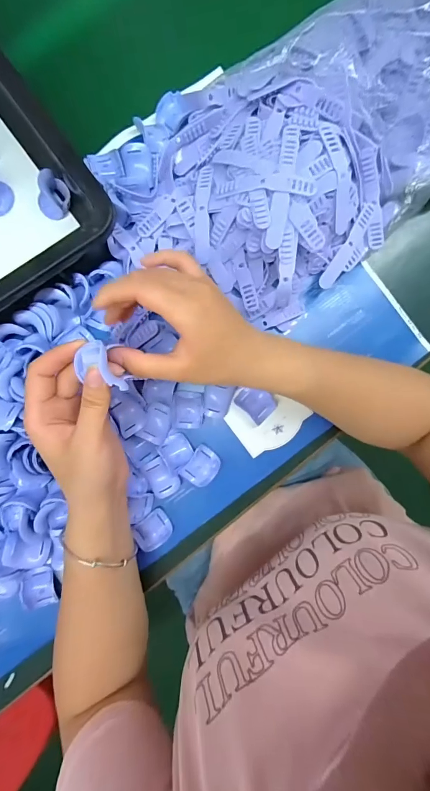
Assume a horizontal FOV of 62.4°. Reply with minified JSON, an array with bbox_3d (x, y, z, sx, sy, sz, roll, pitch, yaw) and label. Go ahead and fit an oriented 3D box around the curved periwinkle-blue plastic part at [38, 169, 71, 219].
[{"bbox_3d":[-0.156,-0.191,0.343,0.033,0.032,0.036,0,88,-1],"label":"curved periwinkle-blue plastic part"}]

